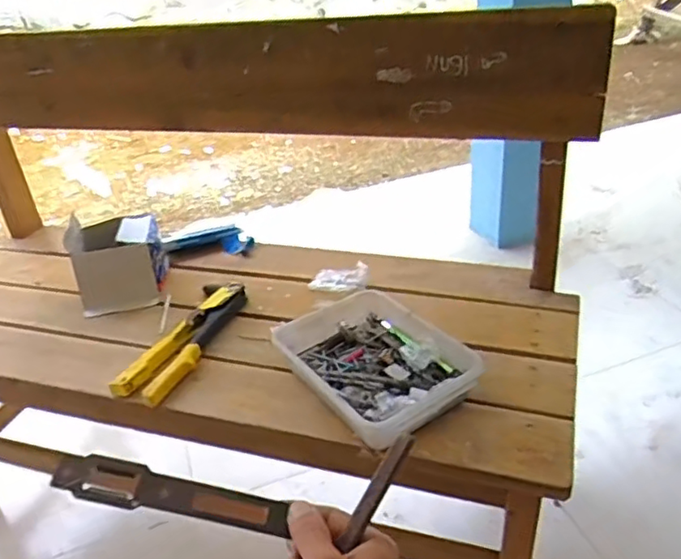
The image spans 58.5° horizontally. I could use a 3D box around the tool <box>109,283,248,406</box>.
[{"bbox_3d":[-0.209,0.074,0.837,0.082,0.033,0.243,8,36,20],"label":"tool"}]

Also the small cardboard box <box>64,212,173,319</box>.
[{"bbox_3d":[-0.353,-0.030,0.977,0.138,0.110,0.146,-16,35,-14],"label":"small cardboard box"}]

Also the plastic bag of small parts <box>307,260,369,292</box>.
[{"bbox_3d":[-0.003,-0.002,0.926,0.089,0.027,0.043,-4,33,3],"label":"plastic bag of small parts"}]

